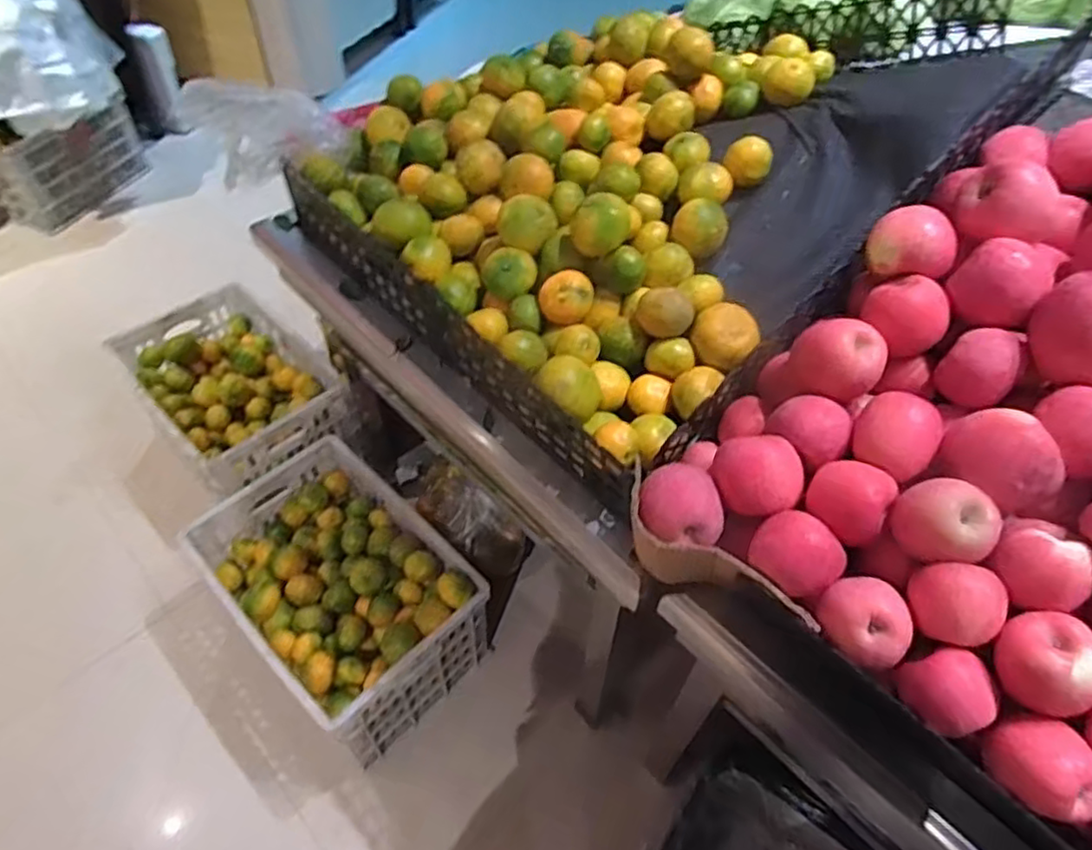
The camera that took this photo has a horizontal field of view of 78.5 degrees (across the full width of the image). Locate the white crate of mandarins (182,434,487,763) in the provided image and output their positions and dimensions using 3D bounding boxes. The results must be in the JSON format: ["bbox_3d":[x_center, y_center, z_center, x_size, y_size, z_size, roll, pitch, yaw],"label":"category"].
[{"bbox_3d":[-0.413,0.341,1.363,0.517,0.303,0.358,37,57,25],"label":"white crate of mandarins"}]

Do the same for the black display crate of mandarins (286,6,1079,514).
[{"bbox_3d":[0.135,-0.380,0.909,0.762,0.230,0.679,-42,69,-12],"label":"black display crate of mandarins"}]

